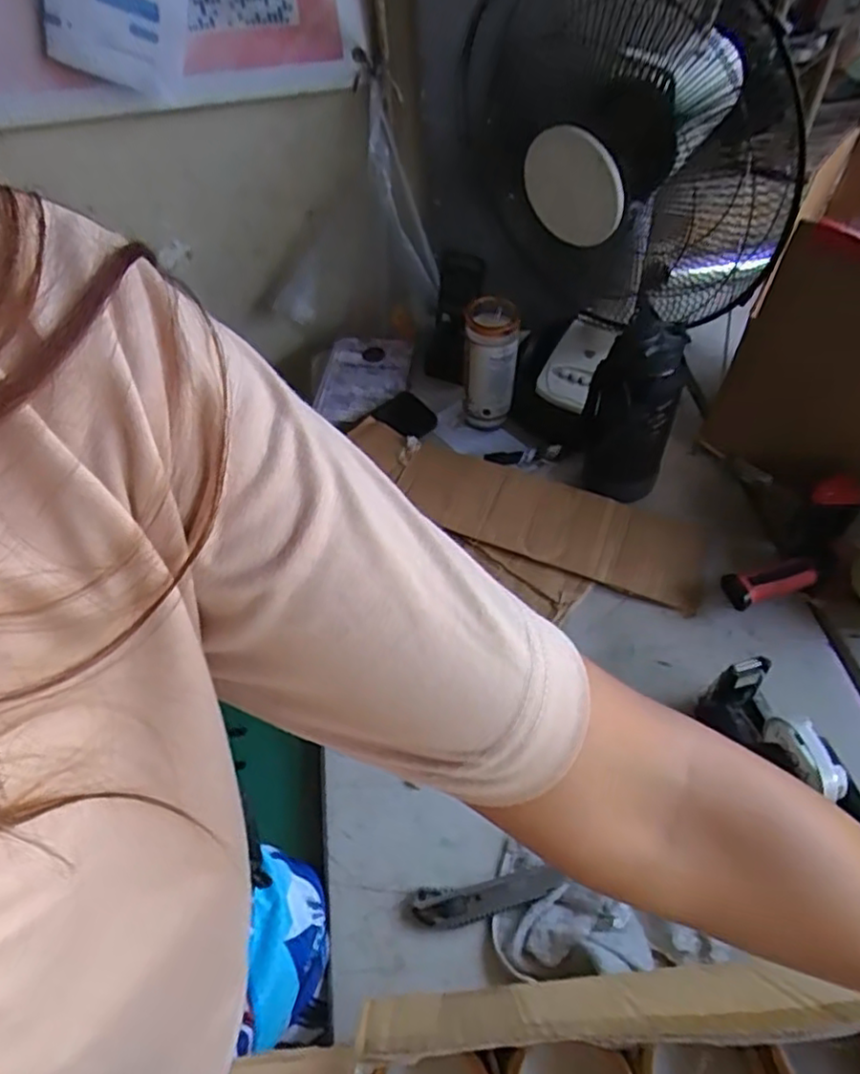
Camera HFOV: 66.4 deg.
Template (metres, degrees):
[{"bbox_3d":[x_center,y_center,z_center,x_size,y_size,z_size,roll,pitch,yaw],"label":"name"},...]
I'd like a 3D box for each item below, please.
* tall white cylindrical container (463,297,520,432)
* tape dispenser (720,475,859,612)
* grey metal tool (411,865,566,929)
[{"bbox_3d":[0.083,-0.238,0.907,0.071,0.156,0.073,3,53,5],"label":"tall white cylindrical container"},{"bbox_3d":[0.485,0.050,0.770,0.238,0.065,0.185,-36,59,-22],"label":"tape dispenser"},{"bbox_3d":[0.053,0.331,0.604,0.136,0.015,0.032,-9,53,-4],"label":"grey metal tool"}]

